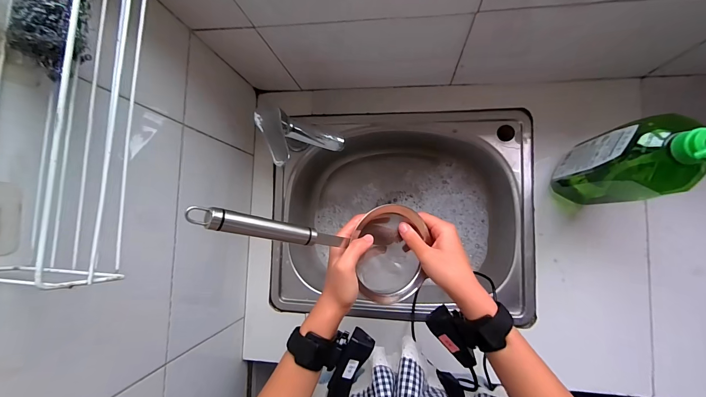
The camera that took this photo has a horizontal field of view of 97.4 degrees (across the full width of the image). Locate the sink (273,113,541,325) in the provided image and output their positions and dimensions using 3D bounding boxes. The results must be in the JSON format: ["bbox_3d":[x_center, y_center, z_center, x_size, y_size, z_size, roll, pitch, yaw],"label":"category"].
[{"bbox_3d":[0.095,0.029,0.679,0.495,0.214,0.391,1,87,9],"label":"sink"}]

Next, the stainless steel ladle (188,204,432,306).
[{"bbox_3d":[-0.021,0.051,0.331,0.058,0.284,0.117,12,88,47],"label":"stainless steel ladle"}]

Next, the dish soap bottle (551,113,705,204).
[{"bbox_3d":[0.375,-0.050,0.416,0.086,0.281,0.093,29,91,10],"label":"dish soap bottle"}]

